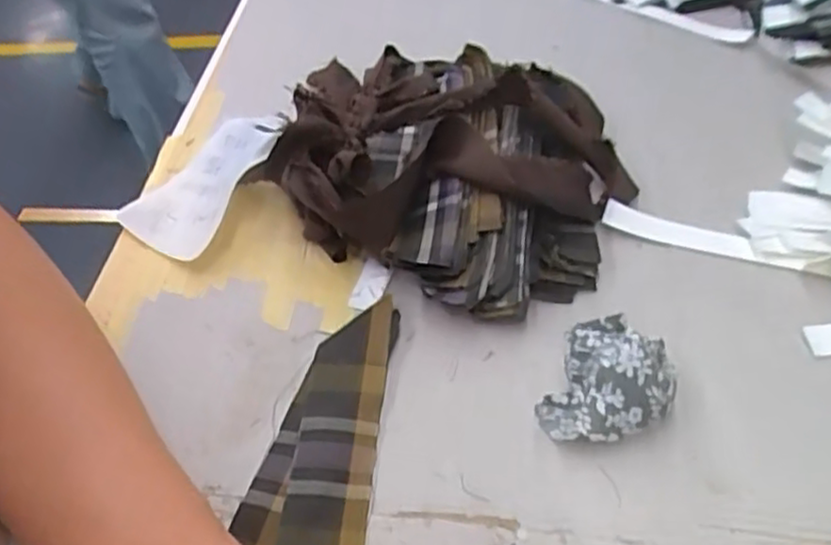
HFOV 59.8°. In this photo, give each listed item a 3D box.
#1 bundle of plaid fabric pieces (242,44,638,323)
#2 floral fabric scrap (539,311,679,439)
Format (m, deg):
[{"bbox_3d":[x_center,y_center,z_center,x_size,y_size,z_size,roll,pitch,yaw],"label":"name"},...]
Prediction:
[{"bbox_3d":[0.005,-0.068,0.389,0.214,0.043,0.161,22,52,23],"label":"bundle of plaid fabric pieces"},{"bbox_3d":[0.078,0.046,0.288,0.043,0.035,0.044,24,53,24],"label":"floral fabric scrap"}]

